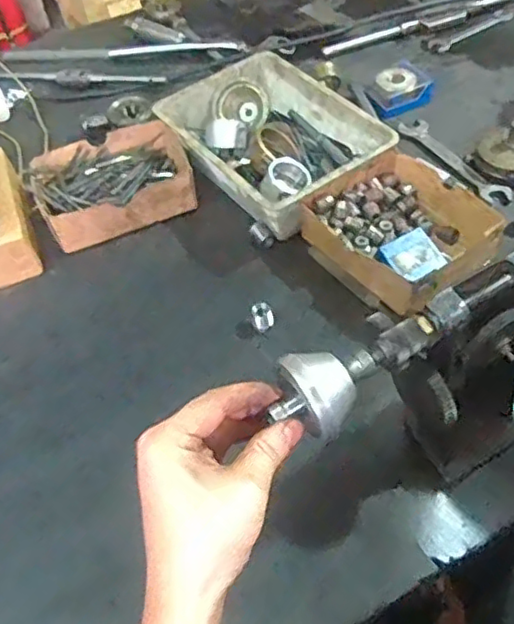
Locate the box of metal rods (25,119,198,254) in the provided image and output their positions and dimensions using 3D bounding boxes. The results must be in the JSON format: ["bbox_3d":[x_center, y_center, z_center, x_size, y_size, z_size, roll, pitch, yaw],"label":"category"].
[{"bbox_3d":[-0.164,-0.145,0.719,0.178,0.056,0.140,-21,51,-11],"label":"box of metal rods"}]

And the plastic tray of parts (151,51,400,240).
[{"bbox_3d":[0.016,-0.198,0.706,0.172,0.056,0.236,-31,54,-19],"label":"plastic tray of parts"}]

